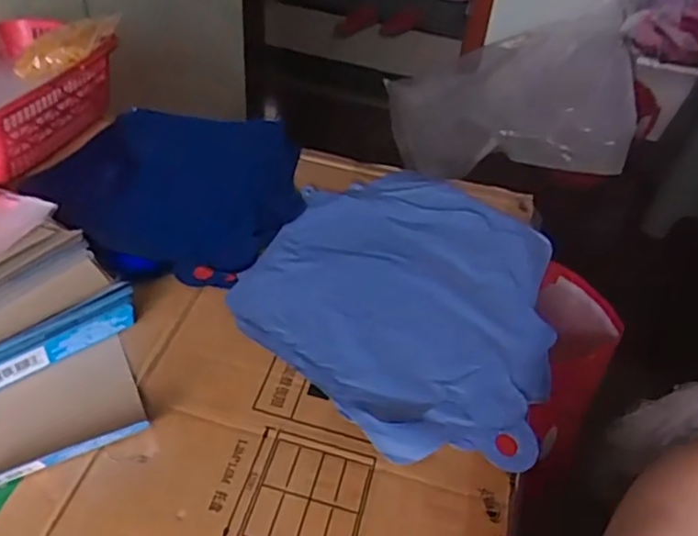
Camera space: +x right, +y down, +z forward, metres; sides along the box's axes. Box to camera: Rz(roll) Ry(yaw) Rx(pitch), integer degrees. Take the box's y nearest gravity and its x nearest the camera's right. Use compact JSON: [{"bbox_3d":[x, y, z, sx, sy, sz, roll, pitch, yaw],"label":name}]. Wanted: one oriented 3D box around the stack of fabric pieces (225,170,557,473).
[{"bbox_3d":[0.049,0.014,0.513,0.229,0.023,0.284,17,45,12],"label":"stack of fabric pieces"}]

